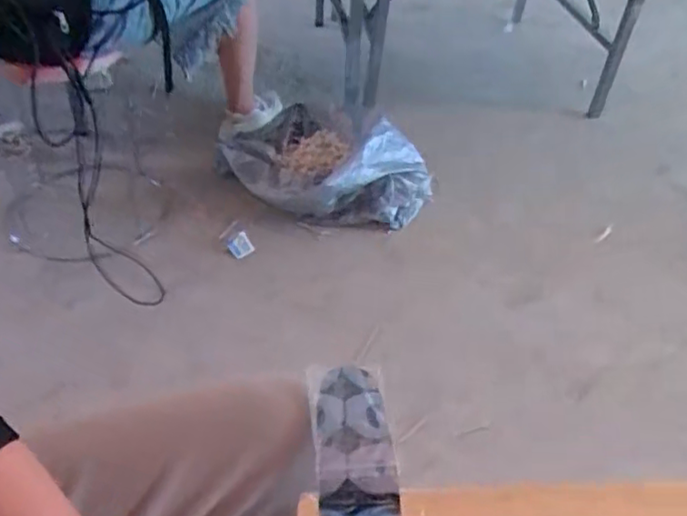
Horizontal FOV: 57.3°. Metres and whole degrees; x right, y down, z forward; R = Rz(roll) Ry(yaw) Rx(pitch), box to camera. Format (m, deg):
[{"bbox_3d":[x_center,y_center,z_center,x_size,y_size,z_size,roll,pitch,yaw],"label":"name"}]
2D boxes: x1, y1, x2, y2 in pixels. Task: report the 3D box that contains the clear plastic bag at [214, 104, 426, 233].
[{"bbox_3d":[-0.062,-0.253,1.563,0.504,0.213,0.369,28,48,23],"label":"clear plastic bag"}]

